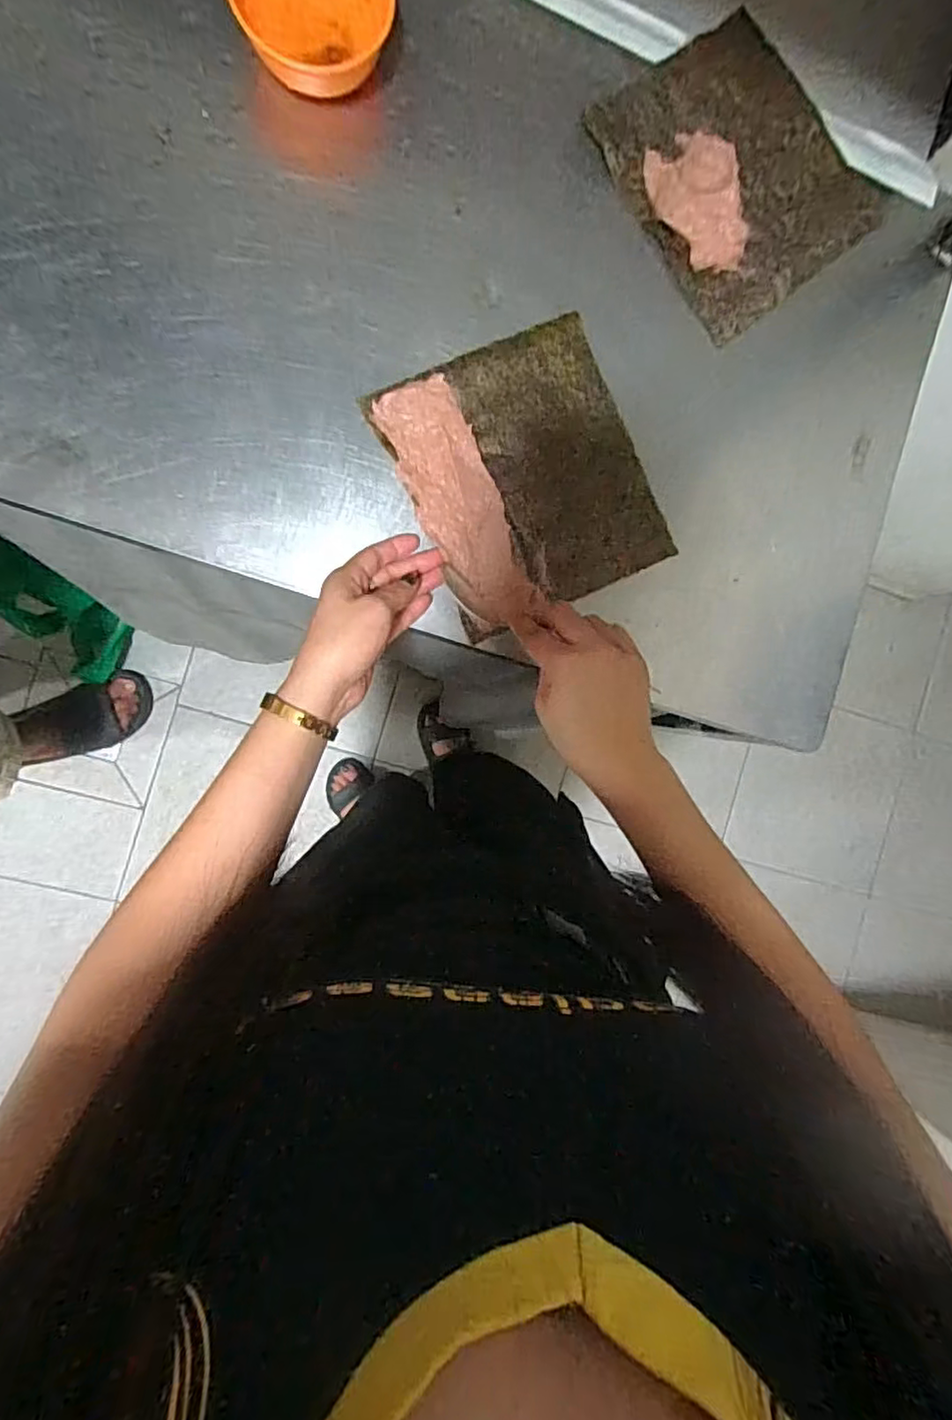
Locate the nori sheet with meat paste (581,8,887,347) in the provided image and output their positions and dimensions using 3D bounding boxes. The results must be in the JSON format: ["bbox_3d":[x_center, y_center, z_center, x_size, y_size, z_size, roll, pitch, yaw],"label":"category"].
[{"bbox_3d":[0.215,-0.433,0.491,0.192,0.034,0.197,-40,97,-7],"label":"nori sheet with meat paste"}]

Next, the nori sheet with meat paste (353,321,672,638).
[{"bbox_3d":[0.041,-0.179,0.478,0.183,0.017,0.198,-25,95,-8],"label":"nori sheet with meat paste"}]

